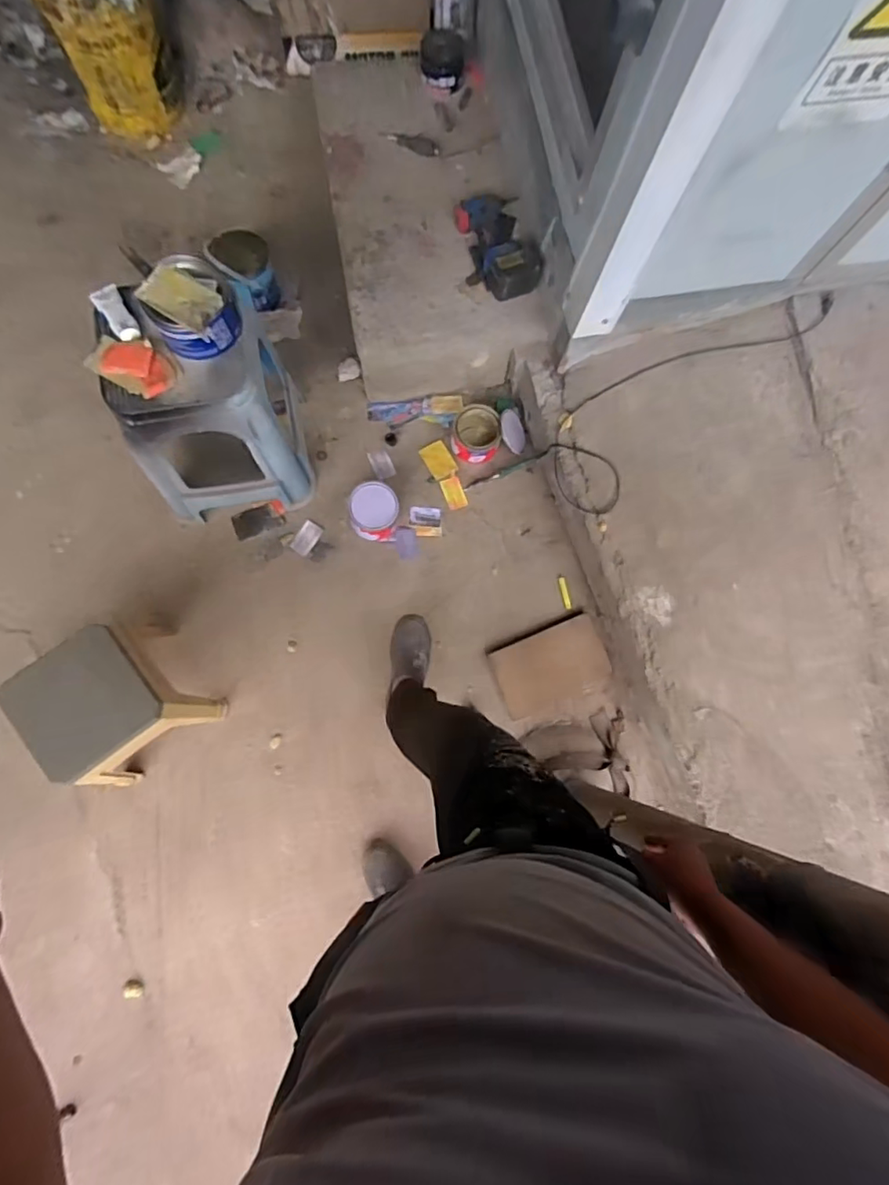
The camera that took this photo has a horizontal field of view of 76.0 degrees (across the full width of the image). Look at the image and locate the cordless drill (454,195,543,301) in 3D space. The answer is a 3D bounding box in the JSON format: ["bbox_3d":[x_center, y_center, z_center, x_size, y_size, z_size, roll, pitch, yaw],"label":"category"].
[{"bbox_3d":[0.128,-0.866,1.407,0.176,0.100,0.286,-17,80,-7],"label":"cordless drill"}]

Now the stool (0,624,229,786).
[{"bbox_3d":[-0.703,0.238,1.234,0.280,0.282,0.250,-36,82,-10],"label":"stool"}]

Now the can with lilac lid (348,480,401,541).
[{"bbox_3d":[-0.183,-0.208,1.485,0.119,0.112,0.130,1,78,-3],"label":"can with lilac lid"}]

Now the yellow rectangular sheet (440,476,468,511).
[{"bbox_3d":[0.027,-0.273,1.565,0.055,0.005,0.089,-19,80,-7],"label":"yellow rectangular sheet"}]

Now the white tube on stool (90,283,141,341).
[{"bbox_3d":[-0.625,-0.533,1.082,0.046,0.028,0.125,-31,82,-9],"label":"white tube on stool"}]

